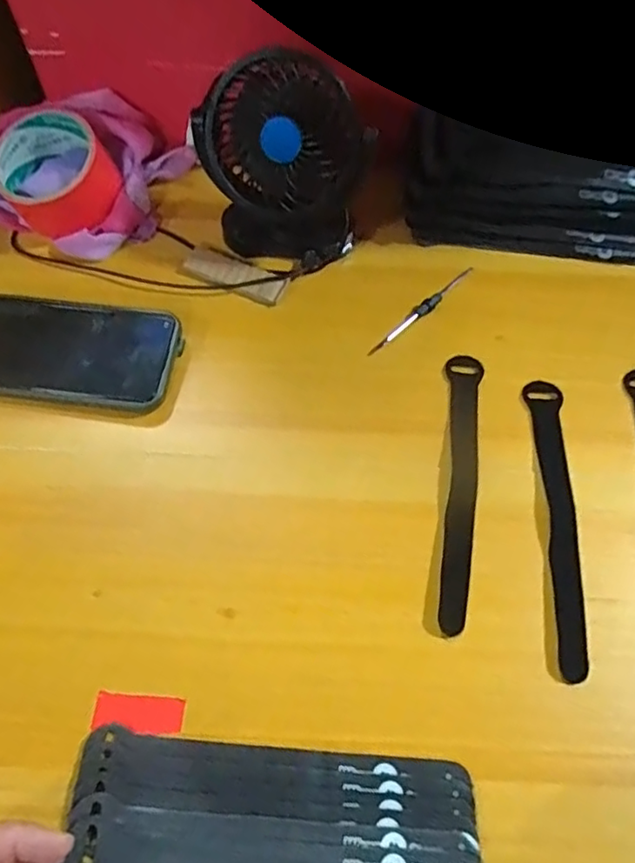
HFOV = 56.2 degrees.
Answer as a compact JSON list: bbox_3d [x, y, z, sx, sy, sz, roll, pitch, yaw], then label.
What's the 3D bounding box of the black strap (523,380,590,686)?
[{"bbox_3d":[0.152,0.051,0.374,0.023,0.004,0.195,2,61,3],"label":"black strap"}]

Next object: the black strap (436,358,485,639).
[{"bbox_3d":[0.093,0.030,0.384,0.022,0.004,0.195,7,61,6],"label":"black strap"}]

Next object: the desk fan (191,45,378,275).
[{"bbox_3d":[-0.025,-0.189,0.430,0.115,0.134,0.063,28,65,16],"label":"desk fan"}]

